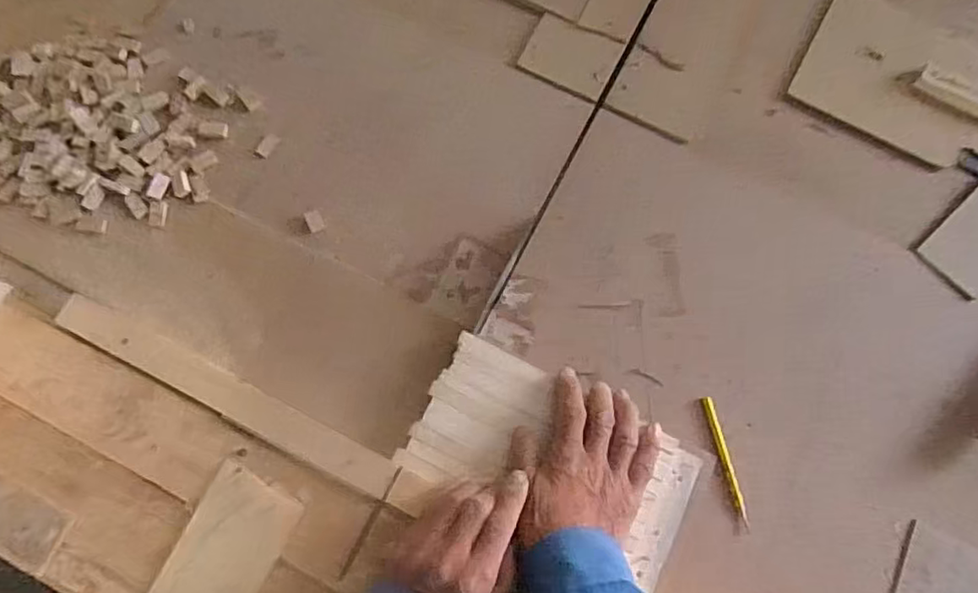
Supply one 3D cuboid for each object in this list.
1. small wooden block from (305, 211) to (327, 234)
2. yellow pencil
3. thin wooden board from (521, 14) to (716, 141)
[{"bbox_3d":[-0.178,-0.077,0.624,0.016,0.007,0.023,-24,76,-9],"label":"small wooden block"},{"bbox_3d":[0.220,0.152,0.565,0.010,0.005,0.118,-11,74,-5],"label":"yellow pencil"},{"bbox_3d":[0.141,-0.249,0.680,0.205,0.009,0.083,27,74,6],"label":"thin wooden board"}]

